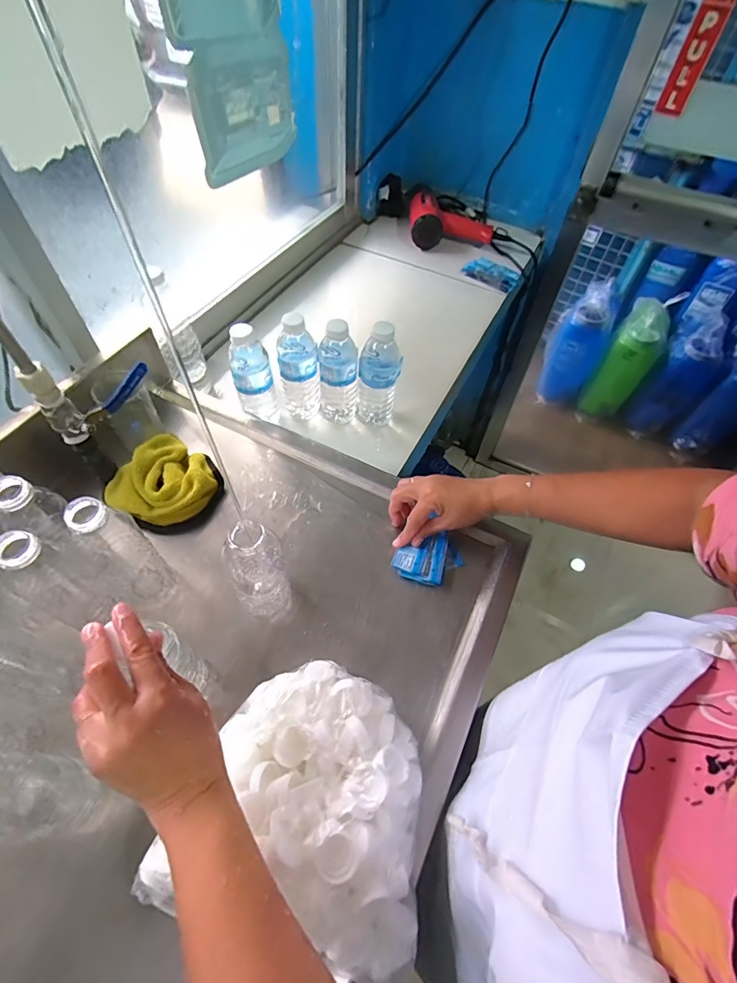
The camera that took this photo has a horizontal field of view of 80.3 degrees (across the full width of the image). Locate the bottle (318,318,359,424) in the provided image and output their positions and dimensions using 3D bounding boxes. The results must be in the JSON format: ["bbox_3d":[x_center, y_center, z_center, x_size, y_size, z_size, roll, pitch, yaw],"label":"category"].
[{"bbox_3d":[-0.046,-0.183,0.667,0.059,0.167,0.053,-1,56,-3],"label":"bottle"}]

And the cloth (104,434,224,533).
[{"bbox_3d":[-0.267,-0.010,0.579,0.118,0.042,0.118,27,59,15],"label":"cloth"}]

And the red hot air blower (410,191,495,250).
[{"bbox_3d":[0.194,-0.631,1.023,0.195,0.068,0.132,6,56,1],"label":"red hot air blower"}]

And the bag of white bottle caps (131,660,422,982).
[{"bbox_3d":[-0.045,0.264,0.383,0.204,0.082,0.194,17,57,8],"label":"bag of white bottle caps"}]

